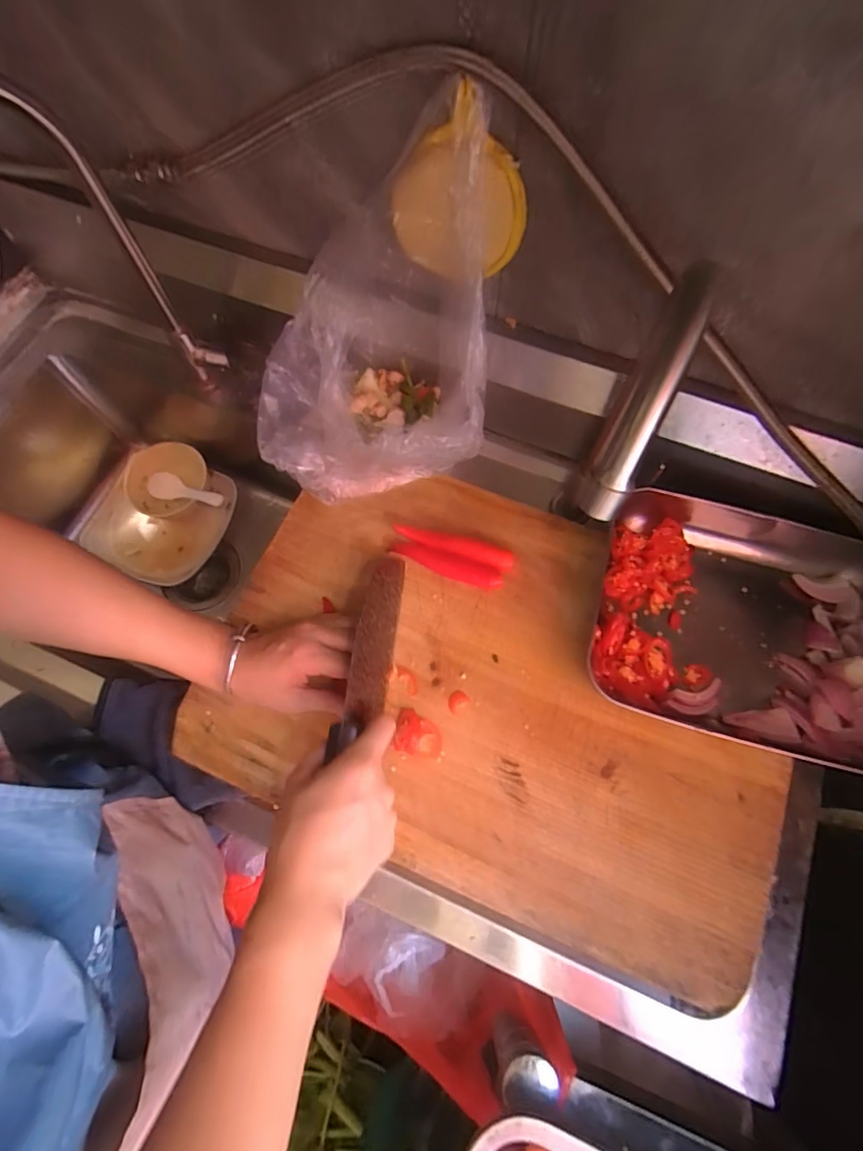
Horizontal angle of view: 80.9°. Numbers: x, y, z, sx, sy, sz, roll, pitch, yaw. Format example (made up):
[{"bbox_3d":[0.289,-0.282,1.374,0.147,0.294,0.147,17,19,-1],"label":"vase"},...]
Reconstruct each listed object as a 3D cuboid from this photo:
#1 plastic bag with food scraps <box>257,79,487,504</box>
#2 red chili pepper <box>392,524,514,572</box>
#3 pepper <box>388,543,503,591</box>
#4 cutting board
[{"bbox_3d":[-0.054,-0.196,0.424,0.227,0.223,0.166,-10,71,-1],"label":"plastic bag with food scraps"},{"bbox_3d":[0.021,-0.028,0.475,0.112,0.023,0.023,19,73,9],"label":"red chili pepper"},{"bbox_3d":[0.013,-0.010,0.469,0.107,0.014,0.021,19,73,9],"label":"pepper"},{"bbox_3d":[0.060,0.089,0.439,0.468,0.025,0.330,21,73,9],"label":"cutting board"}]

